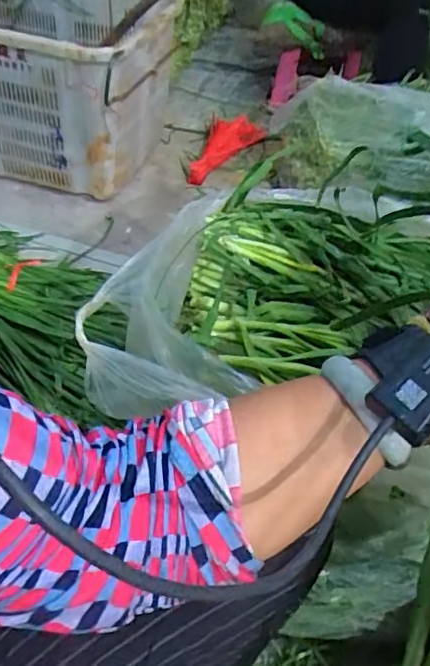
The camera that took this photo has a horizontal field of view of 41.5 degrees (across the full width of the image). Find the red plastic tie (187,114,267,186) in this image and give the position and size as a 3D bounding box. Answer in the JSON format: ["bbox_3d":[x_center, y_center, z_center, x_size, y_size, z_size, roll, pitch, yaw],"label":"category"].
[{"bbox_3d":[-0.001,-0.461,1.428,0.105,0.041,0.256,34,71,25],"label":"red plastic tie"}]

